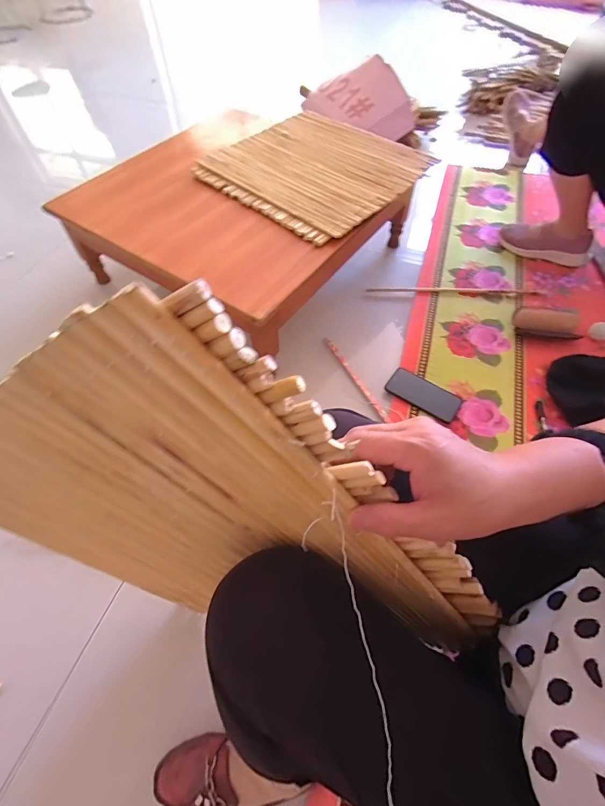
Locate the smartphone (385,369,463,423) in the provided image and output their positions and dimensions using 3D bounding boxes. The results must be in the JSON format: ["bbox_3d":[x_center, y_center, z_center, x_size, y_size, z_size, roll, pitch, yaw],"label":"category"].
[{"bbox_3d":[0.274,-0.019,0.889,0.163,0.010,0.070,28,81,11],"label":"smartphone"}]

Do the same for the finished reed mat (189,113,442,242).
[{"bbox_3d":[0.023,-0.593,0.987,0.460,0.030,0.430,38,70,21],"label":"finished reed mat"}]

